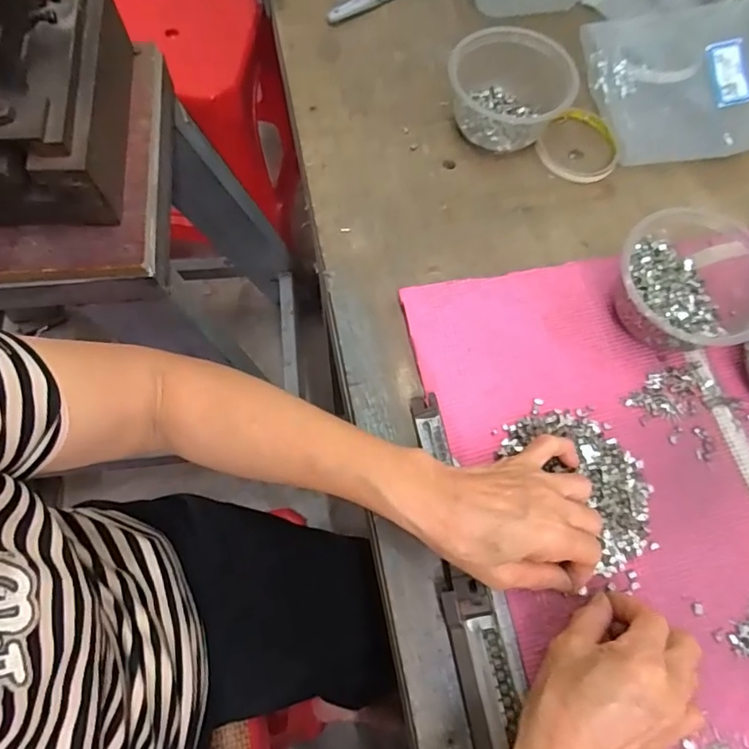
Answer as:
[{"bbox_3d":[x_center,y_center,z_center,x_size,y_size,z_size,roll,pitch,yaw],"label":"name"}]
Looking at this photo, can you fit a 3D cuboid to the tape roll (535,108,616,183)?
[{"bbox_3d":[0.204,-0.227,0.520,0.077,0.014,0.083,0,70,0],"label":"tape roll"}]

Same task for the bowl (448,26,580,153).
[{"bbox_3d":[0.127,-0.268,0.500,0.114,0.064,0.098,12,69,4],"label":"bowl"}]

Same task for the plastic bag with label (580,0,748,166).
[{"bbox_3d":[0.331,-0.298,0.528,0.214,0.030,0.159,-9,70,-7],"label":"plastic bag with label"}]

